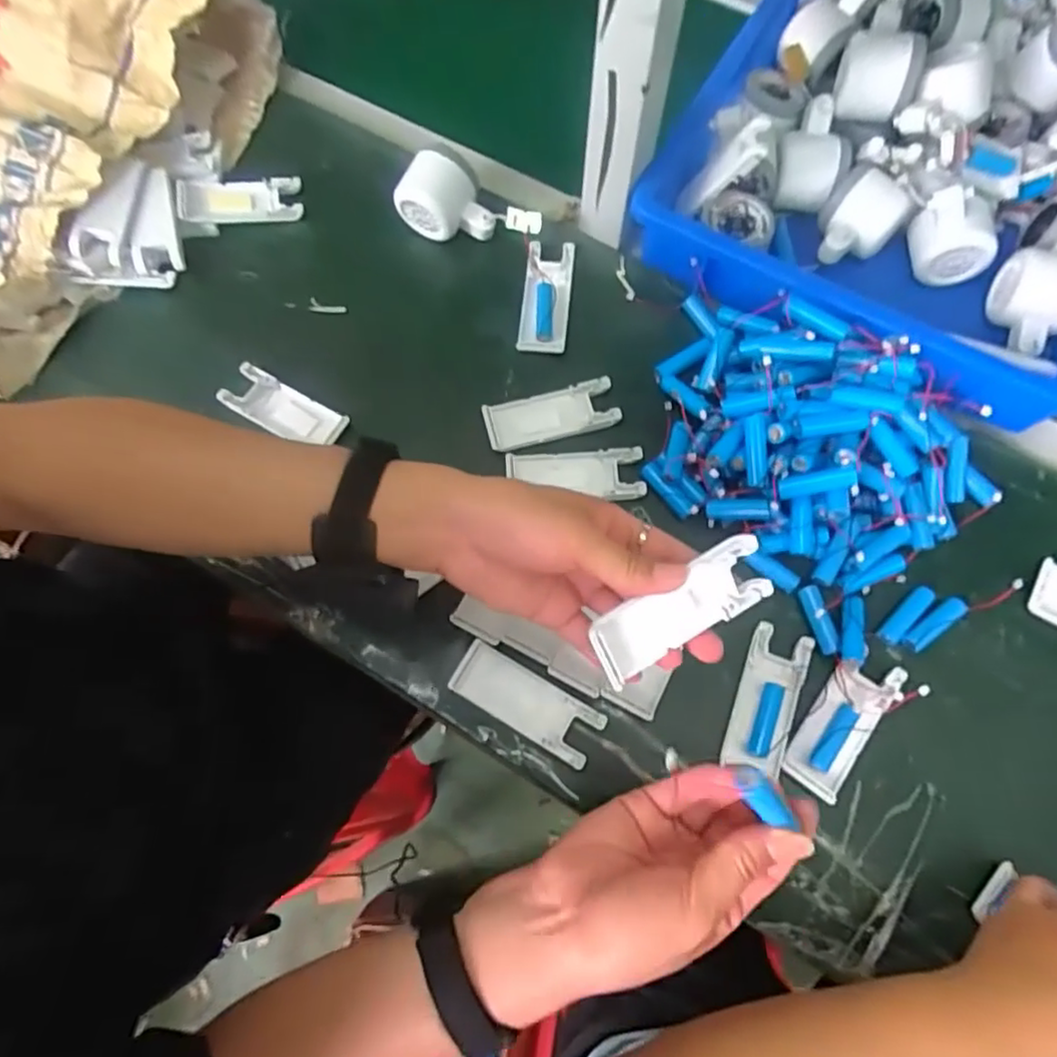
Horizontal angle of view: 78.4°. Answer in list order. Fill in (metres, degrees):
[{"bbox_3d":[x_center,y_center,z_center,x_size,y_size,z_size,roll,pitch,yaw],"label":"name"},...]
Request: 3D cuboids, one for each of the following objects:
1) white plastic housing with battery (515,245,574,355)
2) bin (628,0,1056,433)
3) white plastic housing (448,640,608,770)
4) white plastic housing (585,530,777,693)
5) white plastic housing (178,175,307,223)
[{"bbox_3d":[0.014,-0.196,0.539,0.039,0.016,0.098,6,72,2],"label":"white plastic housing with battery"},{"bbox_3d":[0.372,-0.379,0.553,0.366,0.091,0.584,30,75,9],"label":"bin"},{"bbox_3d":[-0.002,0.119,0.441,0.104,0.004,0.039,29,75,9],"label":"white plastic housing"},{"bbox_3d":[0.081,0.043,0.351,0.101,0.014,0.041,-29,110,-8],"label":"white plastic housing"},{"bbox_3d":[-0.260,-0.297,0.587,0.108,0.014,0.040,-5,72,-1],"label":"white plastic housing"}]

